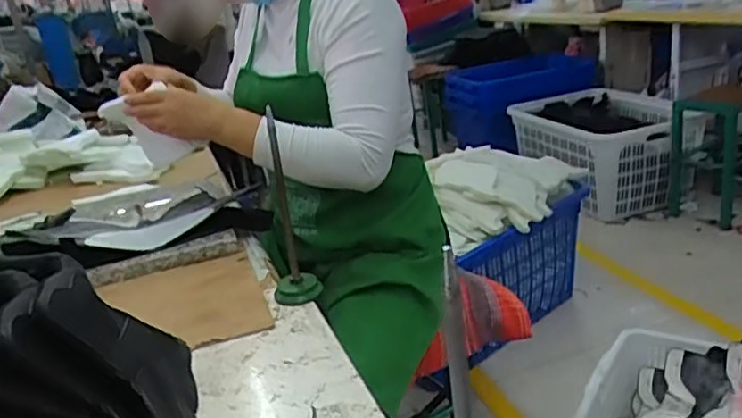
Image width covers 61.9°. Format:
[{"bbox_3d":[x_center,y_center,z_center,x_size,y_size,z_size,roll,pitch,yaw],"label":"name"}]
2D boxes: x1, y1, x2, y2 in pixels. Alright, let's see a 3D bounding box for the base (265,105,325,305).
[{"bbox_3d":[-0.107,0.000,0.753,0.057,0.238,0.054,-11,21,-9],"label":"base"}]

